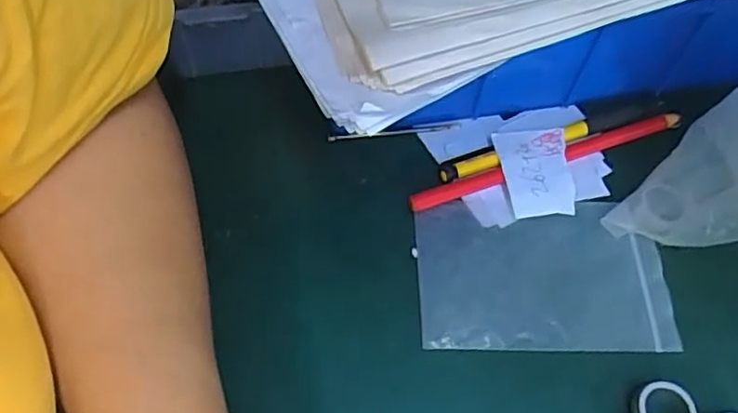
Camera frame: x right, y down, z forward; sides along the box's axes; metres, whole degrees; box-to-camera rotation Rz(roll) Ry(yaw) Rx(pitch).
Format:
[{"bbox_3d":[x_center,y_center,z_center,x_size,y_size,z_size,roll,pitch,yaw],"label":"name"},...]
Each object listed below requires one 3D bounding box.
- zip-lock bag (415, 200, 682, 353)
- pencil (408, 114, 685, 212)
[{"bbox_3d":[0.085,0.033,0.302,0.121,0.006,0.075,0,60,-1],"label":"zip-lock bag"},{"bbox_3d":[0.097,-0.025,0.331,0.160,0.008,0.010,-17,62,-11],"label":"pencil"}]

